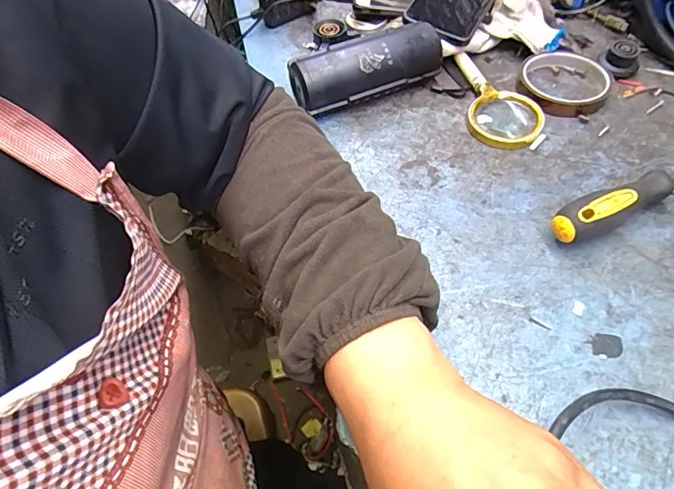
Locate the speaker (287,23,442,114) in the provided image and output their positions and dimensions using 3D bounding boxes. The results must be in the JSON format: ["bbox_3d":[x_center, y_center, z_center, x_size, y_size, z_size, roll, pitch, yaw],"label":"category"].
[{"bbox_3d":[0.029,-0.174,0.461,0.154,0.052,0.052,-23,56,-12],"label":"speaker"}]

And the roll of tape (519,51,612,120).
[{"bbox_3d":[0.229,-0.166,0.462,0.085,0.016,0.097,13,56,13],"label":"roll of tape"}]

